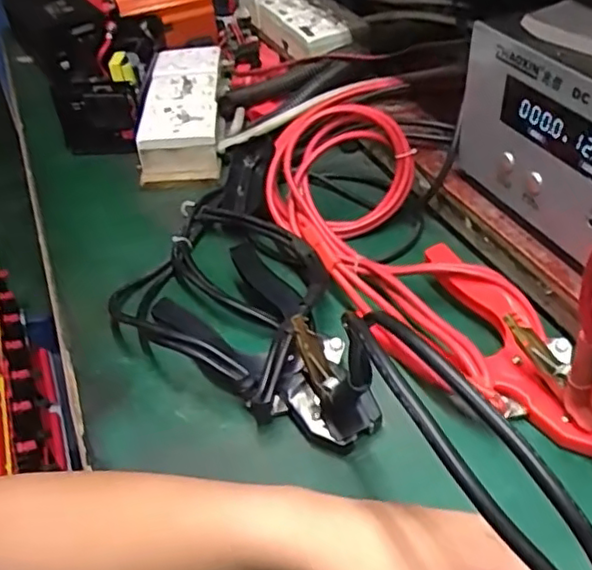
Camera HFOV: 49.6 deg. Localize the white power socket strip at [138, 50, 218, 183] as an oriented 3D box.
[{"bbox_3d":[-0.138,-0.220,0.798,0.086,0.062,0.249,-5,42,1],"label":"white power socket strip"}]

